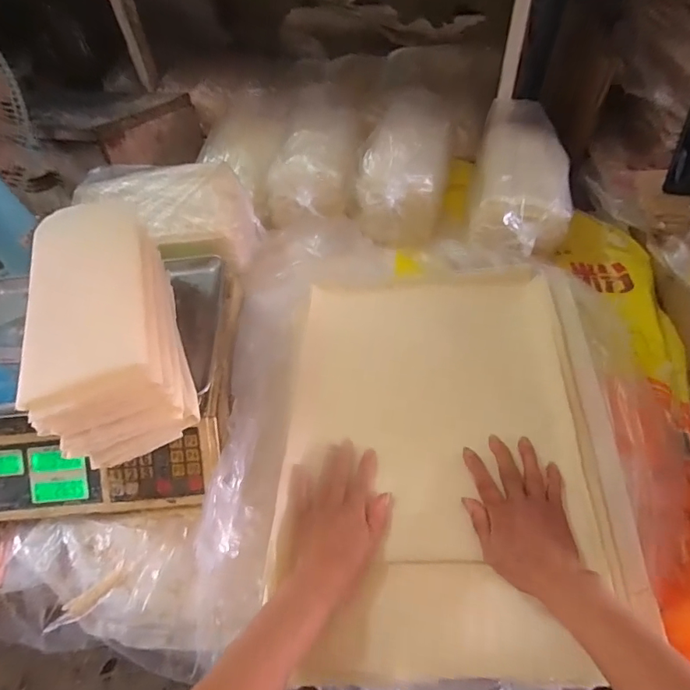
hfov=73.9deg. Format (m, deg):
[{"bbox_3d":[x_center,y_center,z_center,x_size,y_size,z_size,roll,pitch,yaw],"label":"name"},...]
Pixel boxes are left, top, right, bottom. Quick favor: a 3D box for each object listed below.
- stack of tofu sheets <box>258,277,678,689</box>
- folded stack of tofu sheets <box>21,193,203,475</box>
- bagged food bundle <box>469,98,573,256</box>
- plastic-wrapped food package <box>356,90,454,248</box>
[{"bbox_3d":[0.120,0.105,0.548,0.378,0.063,0.494,1,50,6],"label":"stack of tofu sheets"},{"bbox_3d":[-0.248,-0.022,0.486,0.131,0.148,0.242,-18,51,-10],"label":"folded stack of tofu sheets"},{"bbox_3d":[0.284,-0.281,0.762,0.141,0.100,0.320,5,51,9],"label":"bagged food bundle"},{"bbox_3d":[0.117,-0.330,0.815,0.143,0.127,0.311,13,53,15],"label":"plastic-wrapped food package"}]

